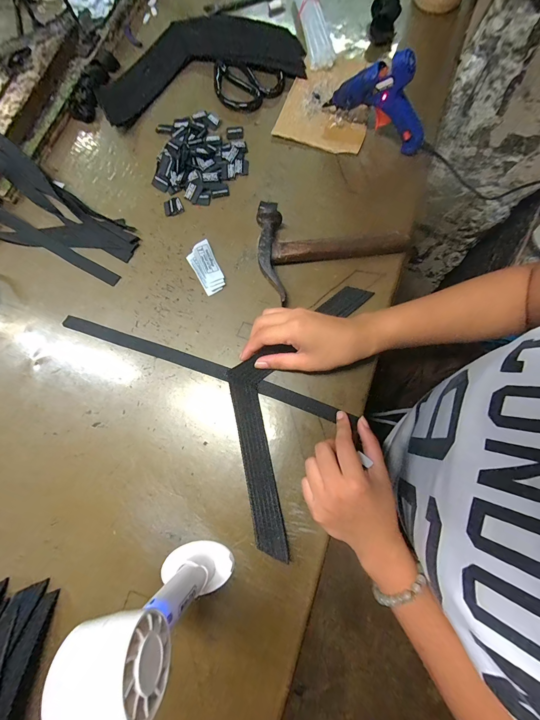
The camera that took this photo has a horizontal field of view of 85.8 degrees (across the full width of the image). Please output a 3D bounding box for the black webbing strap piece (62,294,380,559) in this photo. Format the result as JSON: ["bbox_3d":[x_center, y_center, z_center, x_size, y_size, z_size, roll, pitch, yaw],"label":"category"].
[{"bbox_3d":[-0.051,0.065,0.332,0.362,0.014,0.281,-6,76,0],"label":"black webbing strap piece"}]

